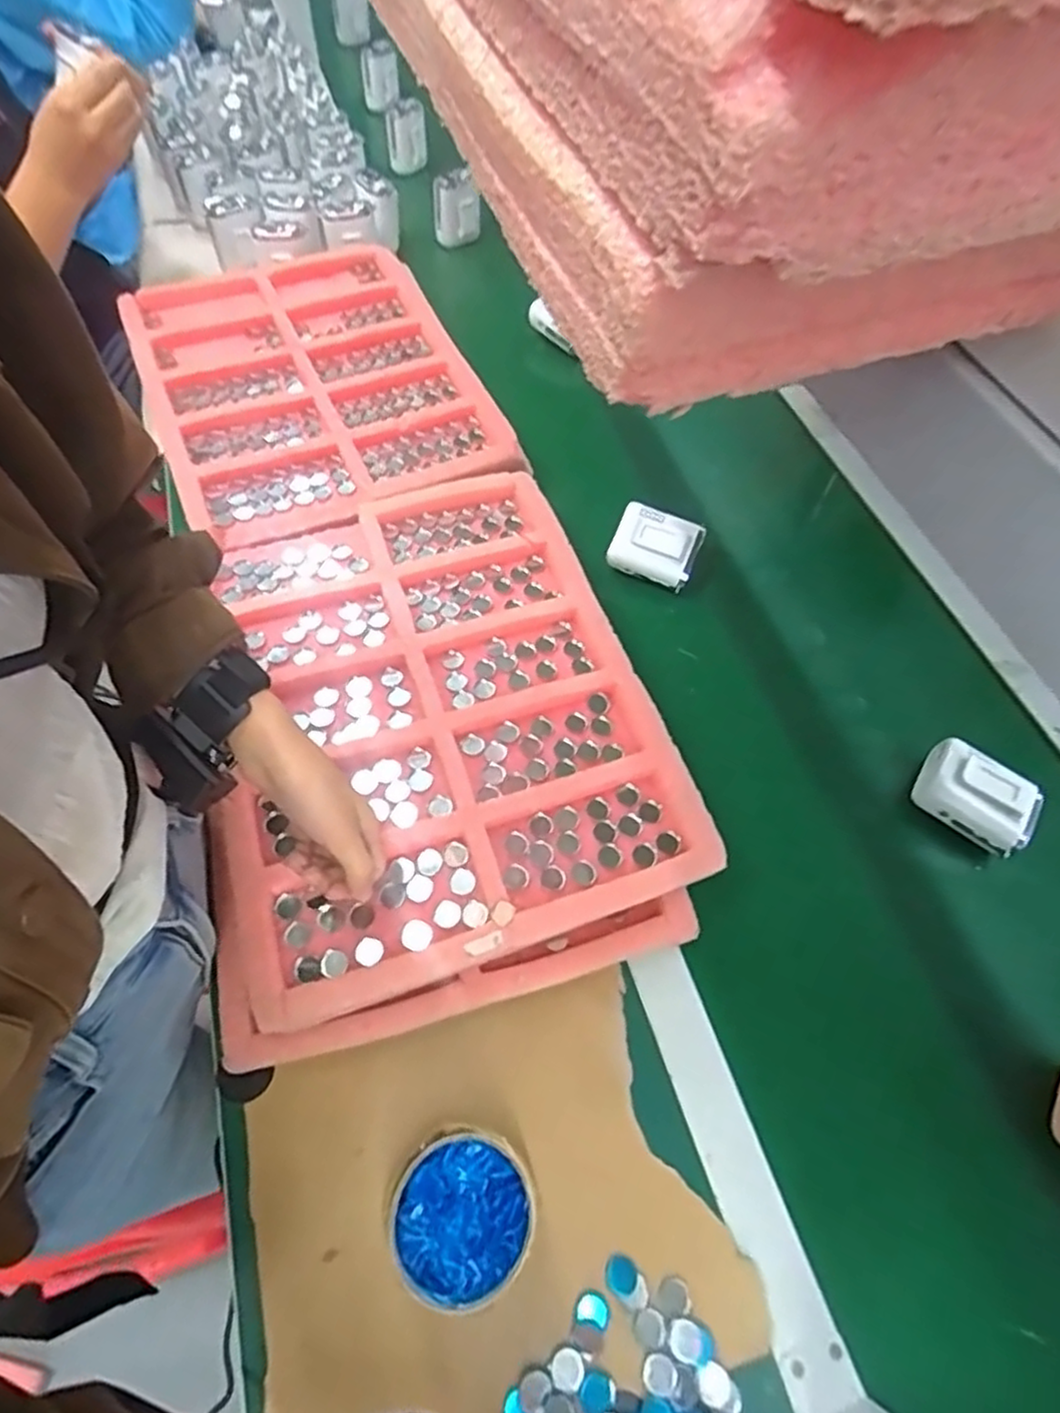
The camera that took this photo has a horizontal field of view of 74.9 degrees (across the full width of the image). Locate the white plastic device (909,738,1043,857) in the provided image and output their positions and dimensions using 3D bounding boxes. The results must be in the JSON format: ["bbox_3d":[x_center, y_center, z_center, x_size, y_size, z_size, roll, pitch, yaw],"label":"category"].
[{"bbox_3d":[0.364,0.077,0.570,0.053,0.059,0.089,-40,70,-22],"label":"white plastic device"}]

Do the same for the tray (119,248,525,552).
[{"bbox_3d":[-0.242,-0.367,0.764,0.327,0.028,0.433,-21,64,-14],"label":"tray"}]

